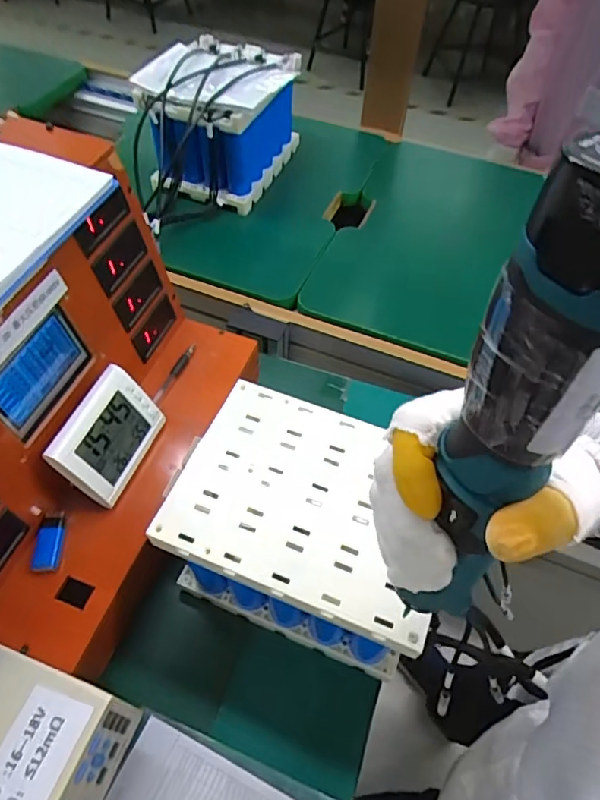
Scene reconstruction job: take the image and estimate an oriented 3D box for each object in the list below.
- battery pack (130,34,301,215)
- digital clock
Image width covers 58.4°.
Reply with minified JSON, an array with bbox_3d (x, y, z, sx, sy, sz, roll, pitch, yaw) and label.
[{"bbox_3d":[-0.134,-0.451,0.883,0.199,0.161,0.217,22,57,11],"label":"battery pack"},{"bbox_3d":[-0.190,0.035,0.533,0.026,0.090,0.109,-1,49,33],"label":"digital clock"}]

